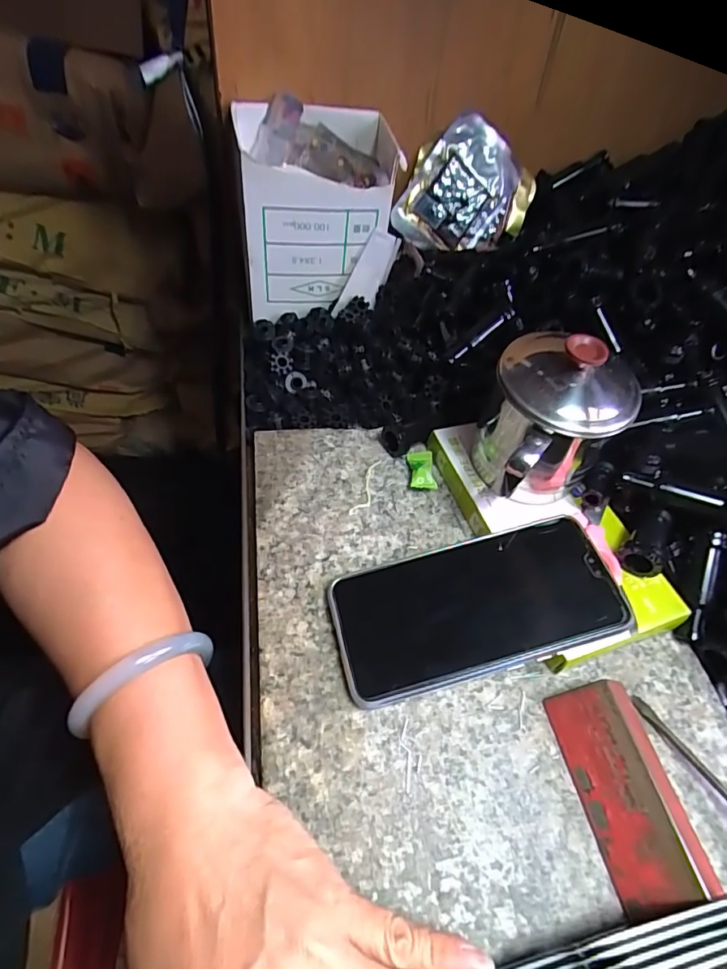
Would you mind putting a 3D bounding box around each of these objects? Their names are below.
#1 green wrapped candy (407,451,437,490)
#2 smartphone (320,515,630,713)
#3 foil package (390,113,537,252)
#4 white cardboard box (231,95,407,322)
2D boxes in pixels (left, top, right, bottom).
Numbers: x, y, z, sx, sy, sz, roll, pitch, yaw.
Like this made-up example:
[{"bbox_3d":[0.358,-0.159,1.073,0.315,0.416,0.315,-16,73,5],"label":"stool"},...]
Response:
[{"bbox_3d":[0.042,-0.012,0.358,0.019,0.008,0.034,2,53,-5],"label":"green wrapped candy"},{"bbox_3d":[0.062,0.068,0.281,0.156,0.006,0.074,-14,54,-4],"label":"smartphone"},{"bbox_3d":[0.094,-0.255,0.445,0.107,0.104,0.017,24,18,-15],"label":"foil package"},{"bbox_3d":[-0.040,-0.223,0.416,0.133,0.127,0.091,-2,53,-10],"label":"white cardboard box"}]

